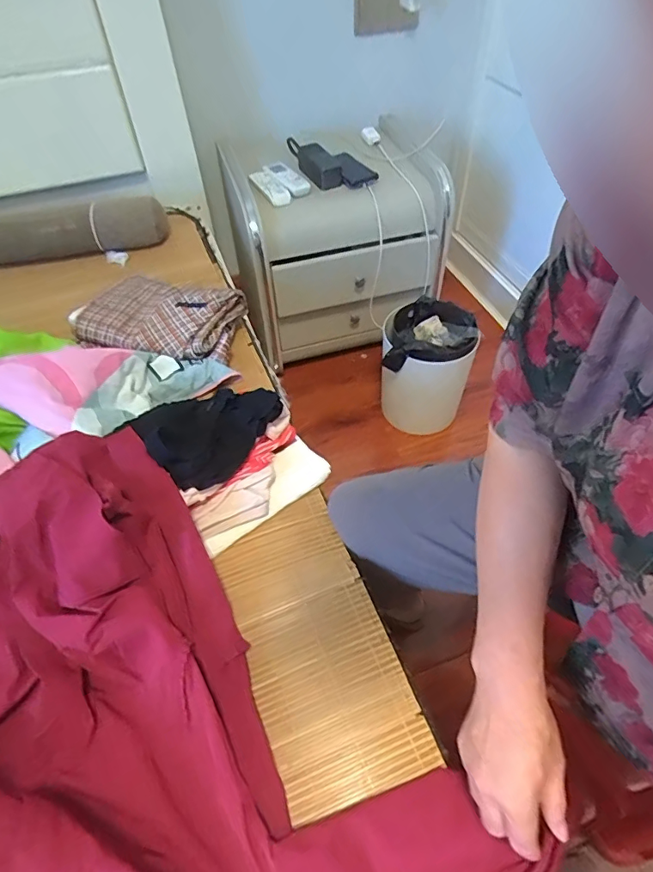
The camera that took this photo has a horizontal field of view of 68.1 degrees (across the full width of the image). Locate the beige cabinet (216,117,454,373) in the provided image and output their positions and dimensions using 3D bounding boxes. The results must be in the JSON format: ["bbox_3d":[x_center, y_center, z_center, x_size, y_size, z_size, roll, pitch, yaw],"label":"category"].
[{"bbox_3d":[0.022,-0.510,1.286,0.461,0.421,0.442,-14,52,-9],"label":"beige cabinet"}]

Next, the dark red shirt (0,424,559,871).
[{"bbox_3d":[-0.192,0.288,0.396,0.420,0.128,0.580,-37,59,-25],"label":"dark red shirt"}]

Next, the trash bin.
[{"bbox_3d":[0.235,-0.159,1.162,0.196,0.265,0.196,3,51,5],"label":"trash bin"}]

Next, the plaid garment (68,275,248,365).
[{"bbox_3d":[-0.270,-0.202,0.814,0.252,0.063,0.186,11,52,11],"label":"plaid garment"}]

